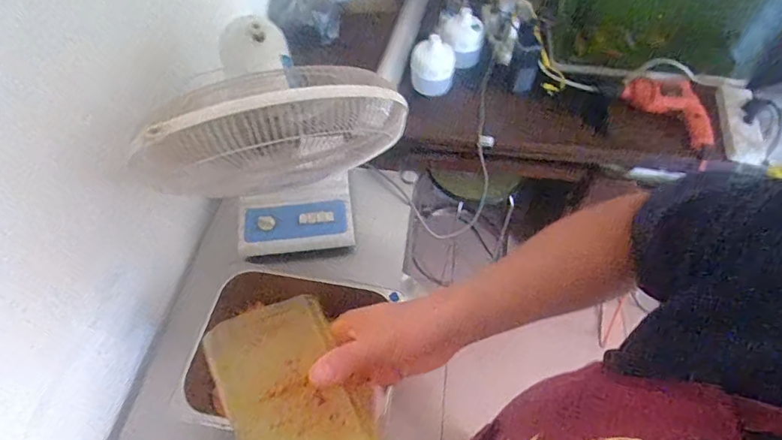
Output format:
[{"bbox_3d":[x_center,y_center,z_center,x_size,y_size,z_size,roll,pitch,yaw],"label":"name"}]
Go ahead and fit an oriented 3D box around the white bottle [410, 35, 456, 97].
[{"bbox_3d":[0.099,-0.362,1.100,0.101,0.120,0.084,6,55,5],"label":"white bottle"}]

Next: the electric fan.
[{"bbox_3d":[-0.165,-0.102,0.794,0.351,0.452,0.246,-15,55,-10],"label":"electric fan"}]

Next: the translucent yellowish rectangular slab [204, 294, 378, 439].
[{"bbox_3d":[-0.072,0.122,0.338,0.087,0.014,0.126,-21,66,-24],"label":"translucent yellowish rectangular slab"}]

